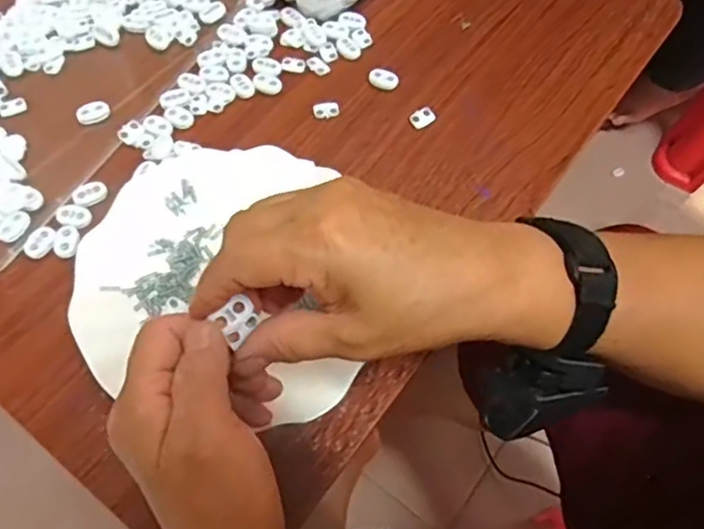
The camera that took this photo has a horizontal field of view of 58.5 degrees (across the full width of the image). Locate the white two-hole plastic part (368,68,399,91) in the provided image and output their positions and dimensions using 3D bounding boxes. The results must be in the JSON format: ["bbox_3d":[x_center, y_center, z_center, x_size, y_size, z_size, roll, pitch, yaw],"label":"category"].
[{"bbox_3d":[0.024,-0.140,0.476,0.023,0.005,0.016,24,64,9],"label":"white two-hole plastic part"}]

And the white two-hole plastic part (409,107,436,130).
[{"bbox_3d":[0.052,-0.108,0.461,0.018,0.005,0.013,-25,66,-15],"label":"white two-hole plastic part"}]

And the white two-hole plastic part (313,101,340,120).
[{"bbox_3d":[-0.019,-0.114,0.463,0.019,0.004,0.013,-6,63,-6],"label":"white two-hole plastic part"}]

